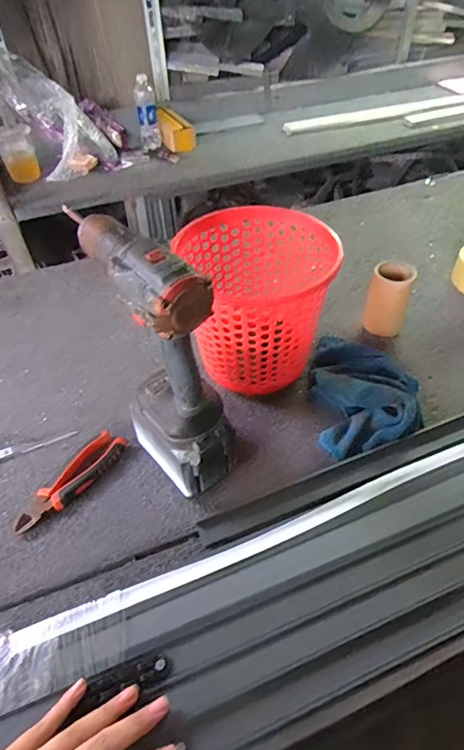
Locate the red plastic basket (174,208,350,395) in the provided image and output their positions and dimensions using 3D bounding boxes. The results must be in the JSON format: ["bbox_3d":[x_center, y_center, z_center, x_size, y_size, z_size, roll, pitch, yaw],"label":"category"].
[{"bbox_3d":[0.036,-0.090,0.615,0.175,0.195,0.183,-16,48,-11],"label":"red plastic basket"}]

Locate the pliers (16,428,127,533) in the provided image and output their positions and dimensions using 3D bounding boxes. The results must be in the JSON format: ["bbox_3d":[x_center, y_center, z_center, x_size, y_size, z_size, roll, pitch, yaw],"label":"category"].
[{"bbox_3d":[-0.187,0.126,0.541,0.043,0.018,0.150,25,53,24],"label":"pliers"}]

